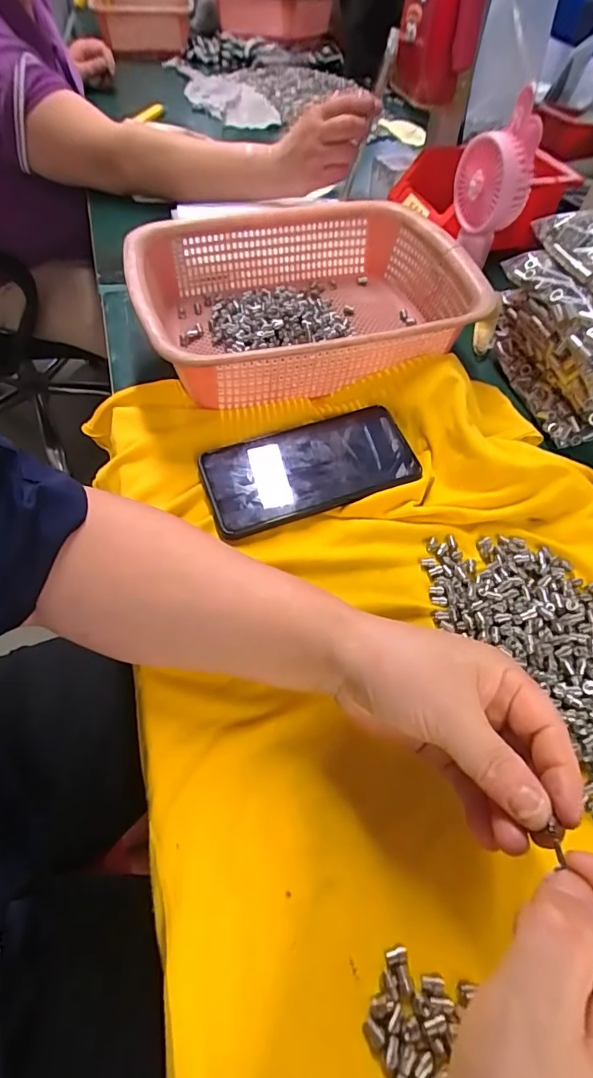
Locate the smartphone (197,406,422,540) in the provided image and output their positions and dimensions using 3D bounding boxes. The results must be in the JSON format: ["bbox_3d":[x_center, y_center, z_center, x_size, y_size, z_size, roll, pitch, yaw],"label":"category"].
[{"bbox_3d":[0.012,-0.057,0.370,0.165,0.010,0.077,-17,59,-14],"label":"smartphone"}]

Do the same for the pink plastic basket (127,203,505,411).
[{"bbox_3d":[0.009,-0.224,0.440,0.295,0.067,0.216,-13,58,-11],"label":"pink plastic basket"}]

